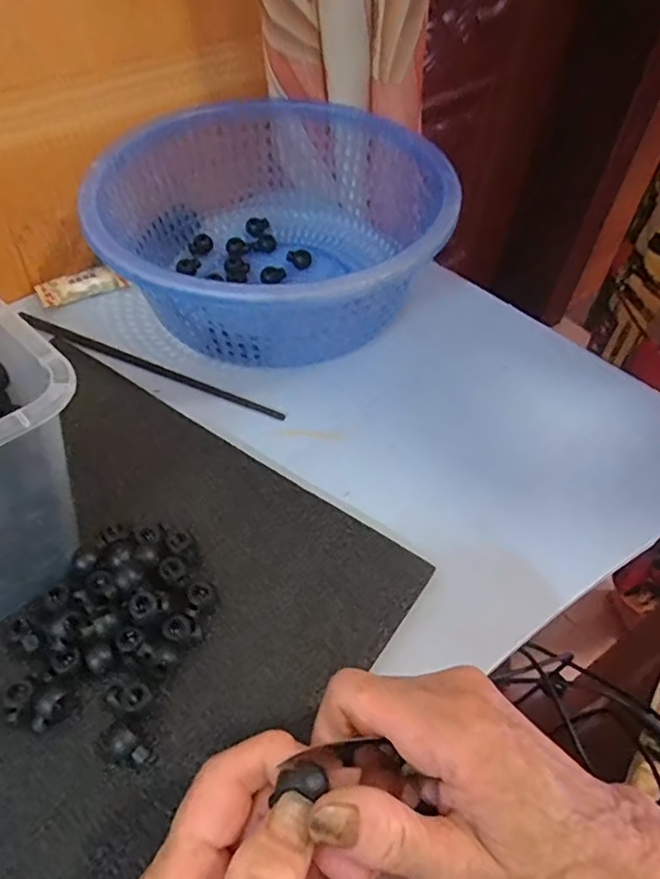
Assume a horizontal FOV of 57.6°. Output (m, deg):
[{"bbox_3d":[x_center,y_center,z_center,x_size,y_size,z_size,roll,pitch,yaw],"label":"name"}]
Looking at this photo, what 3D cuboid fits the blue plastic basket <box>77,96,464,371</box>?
[{"bbox_3d":[-0.043,-0.169,0.497,0.265,0.117,0.268,6,48,3],"label":"blue plastic basket"}]

